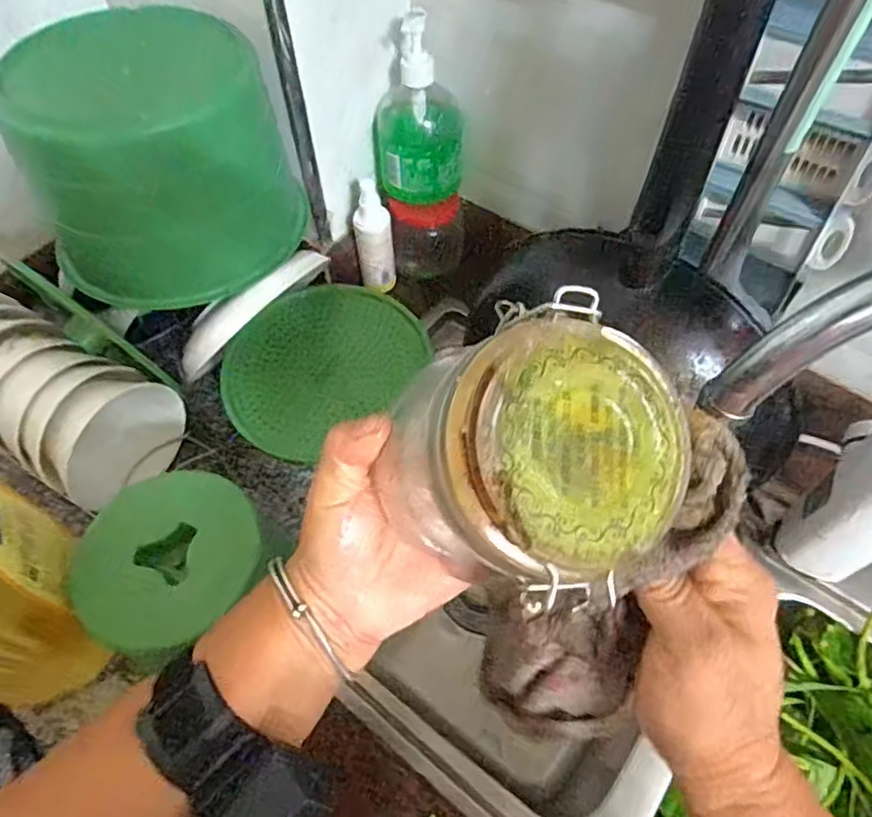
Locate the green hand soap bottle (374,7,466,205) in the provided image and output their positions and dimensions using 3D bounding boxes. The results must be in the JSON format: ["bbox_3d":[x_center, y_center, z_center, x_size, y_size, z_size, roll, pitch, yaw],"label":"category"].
[{"bbox_3d":[-0.016,-0.283,0.575,0.087,0.154,0.072,-1,58,0],"label":"green hand soap bottle"}]

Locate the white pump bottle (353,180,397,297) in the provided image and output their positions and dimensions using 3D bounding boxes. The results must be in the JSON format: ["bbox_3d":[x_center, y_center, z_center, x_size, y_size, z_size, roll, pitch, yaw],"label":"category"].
[{"bbox_3d":[-0.068,-0.181,0.648,0.036,0.126,0.028,16,59,11],"label":"white pump bottle"}]

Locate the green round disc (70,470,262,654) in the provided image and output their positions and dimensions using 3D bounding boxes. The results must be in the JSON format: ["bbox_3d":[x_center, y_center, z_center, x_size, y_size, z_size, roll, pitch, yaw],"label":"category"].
[{"bbox_3d":[-0.184,0.099,0.409,0.116,0.017,0.118,0,58,1],"label":"green round disc"}]

